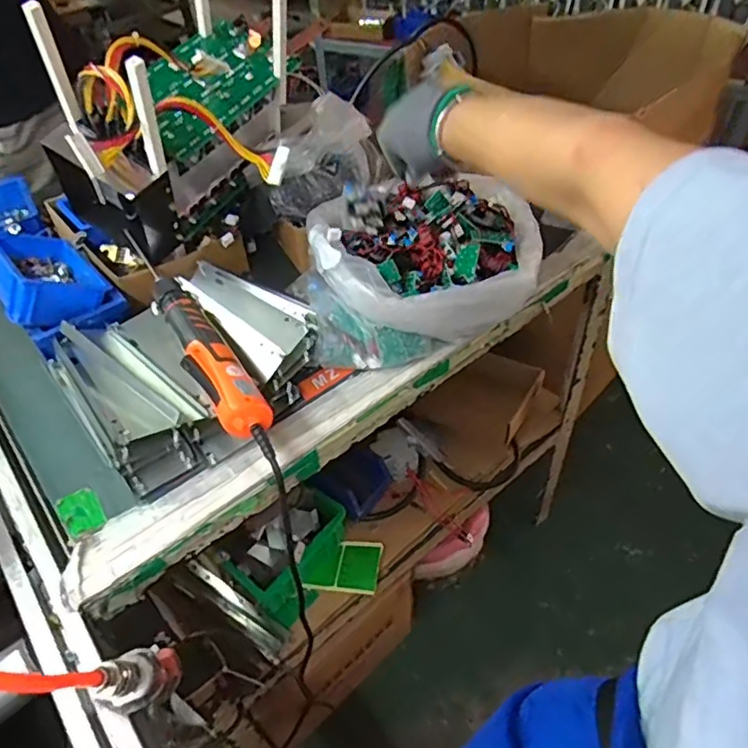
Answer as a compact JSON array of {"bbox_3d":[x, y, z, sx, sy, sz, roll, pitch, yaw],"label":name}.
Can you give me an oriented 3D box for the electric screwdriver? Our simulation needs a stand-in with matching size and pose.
[{"bbox_3d":[-0.197,-0.053,0.605,0.046,0.033,0.369,-27,50,-20],"label":"electric screwdriver"}]

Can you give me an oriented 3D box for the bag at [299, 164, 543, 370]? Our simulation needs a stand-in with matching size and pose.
[{"bbox_3d":[0.045,-0.143,0.678,0.274,0.119,0.202,-22,49,-15],"label":"bag"}]

